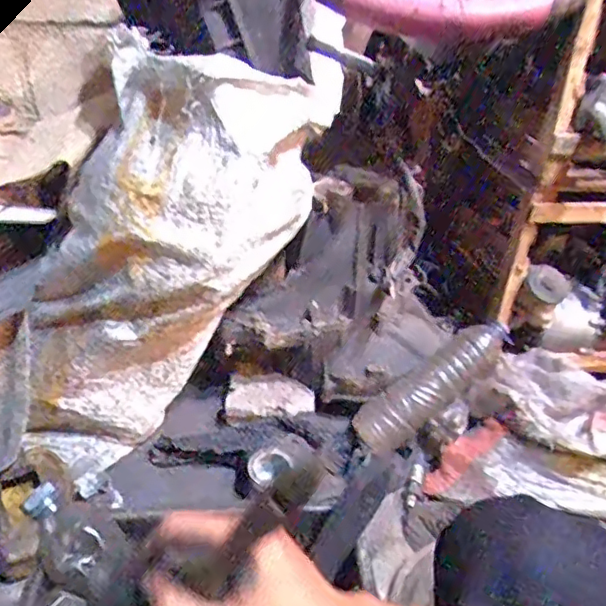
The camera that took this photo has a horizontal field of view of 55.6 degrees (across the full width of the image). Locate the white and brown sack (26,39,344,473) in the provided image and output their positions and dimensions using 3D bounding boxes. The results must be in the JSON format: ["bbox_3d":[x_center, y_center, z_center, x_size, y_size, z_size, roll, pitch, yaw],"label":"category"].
[{"bbox_3d":[-0.210,-0.032,0.880,0.322,0.687,0.196,21,29,-19],"label":"white and brown sack"}]

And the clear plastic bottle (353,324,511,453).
[{"bbox_3d":[0.227,0.140,1.003,0.315,0.076,0.091,-39,41,2],"label":"clear plastic bottle"}]

